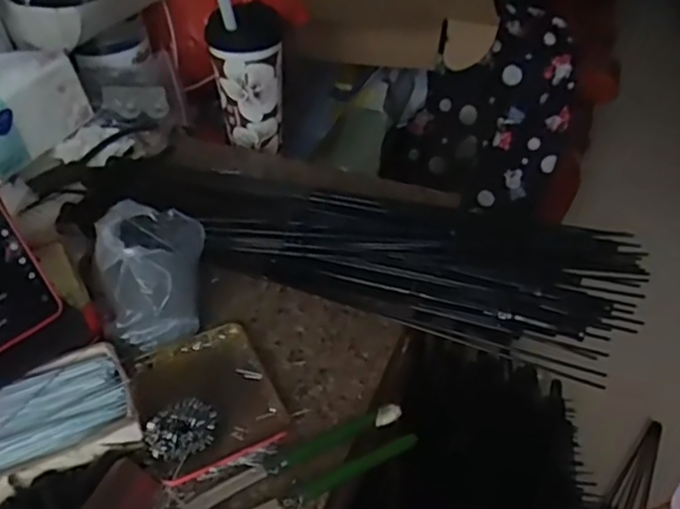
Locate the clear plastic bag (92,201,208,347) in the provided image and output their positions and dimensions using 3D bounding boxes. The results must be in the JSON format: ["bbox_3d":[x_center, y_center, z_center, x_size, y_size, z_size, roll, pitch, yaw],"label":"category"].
[{"bbox_3d":[-0.160,0.007,0.559,0.088,0.068,0.121,-8,44,-8],"label":"clear plastic bag"}]

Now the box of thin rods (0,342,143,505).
[{"bbox_3d":[-0.212,0.119,0.468,0.123,0.020,0.081,-22,47,-21],"label":"box of thin rods"}]

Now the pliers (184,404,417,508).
[{"bbox_3d":[-0.042,0.153,0.455,0.195,0.016,0.044,-19,46,-19],"label":"pliers"}]

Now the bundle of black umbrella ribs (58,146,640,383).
[{"bbox_3d":[-0.008,-0.032,0.639,0.564,0.038,0.182,16,46,17],"label":"bundle of black umbrella ribs"}]

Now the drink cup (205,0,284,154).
[{"bbox_3d":[-0.106,-0.227,0.757,0.080,0.210,0.083,-5,43,-5],"label":"drink cup"}]

